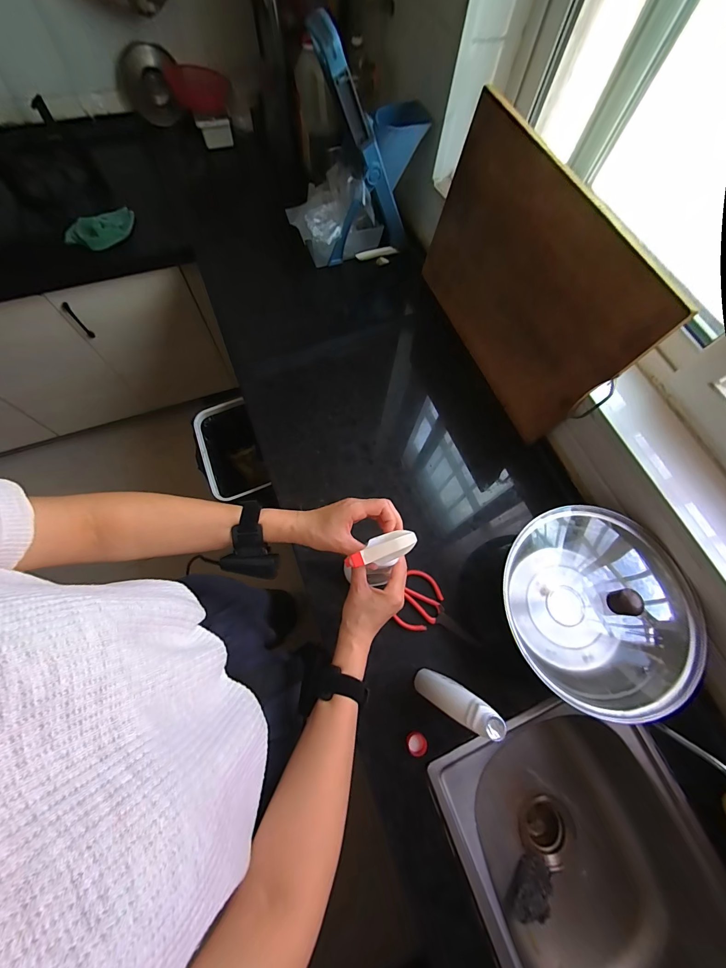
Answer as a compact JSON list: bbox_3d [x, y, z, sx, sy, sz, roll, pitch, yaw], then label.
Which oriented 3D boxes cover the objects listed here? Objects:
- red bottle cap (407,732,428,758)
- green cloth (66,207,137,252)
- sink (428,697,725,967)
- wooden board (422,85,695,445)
[{"bbox_3d":[0.088,0.423,0.561,0.032,0.010,0.035,1,70,-2],"label":"red bottle cap"},{"bbox_3d":[-0.682,-0.668,0.898,0.174,0.061,0.064,-40,76,-15],"label":"green cloth"},{"bbox_3d":[0.357,0.631,0.592,0.368,0.212,0.474,-20,72,-10],"label":"sink"},{"bbox_3d":[0.300,-0.402,0.695,0.031,0.351,0.556,-13,71,-19],"label":"wooden board"}]

